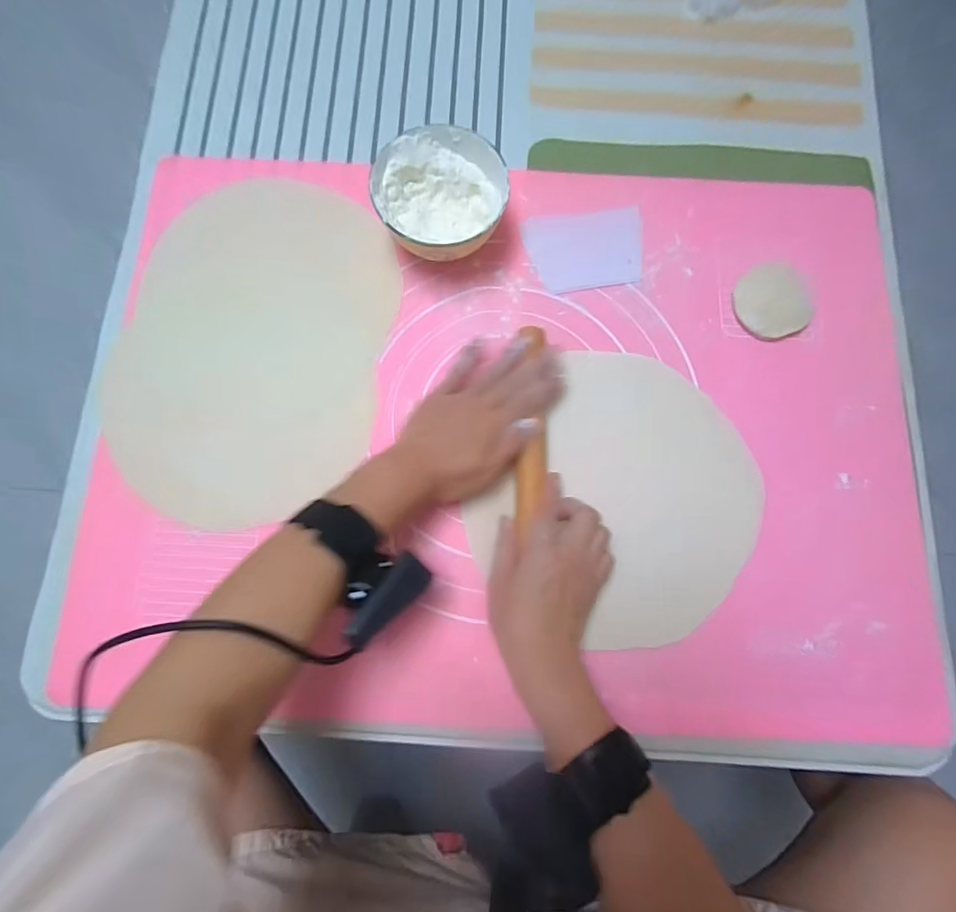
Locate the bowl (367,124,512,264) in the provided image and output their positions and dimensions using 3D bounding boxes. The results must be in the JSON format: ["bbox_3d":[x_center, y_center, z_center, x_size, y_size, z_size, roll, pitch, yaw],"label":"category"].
[{"bbox_3d":[-0.033,-0.224,0.457,0.109,0.065,0.114,0,79,-1],"label":"bowl"}]

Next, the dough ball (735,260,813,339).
[{"bbox_3d":[0.275,-0.145,0.474,0.069,0.013,0.068,0,79,-1],"label":"dough ball"}]

